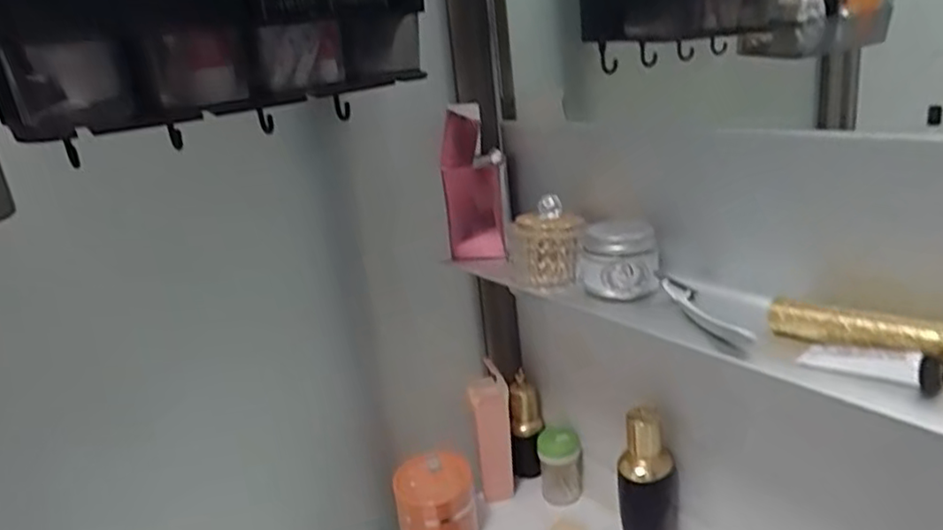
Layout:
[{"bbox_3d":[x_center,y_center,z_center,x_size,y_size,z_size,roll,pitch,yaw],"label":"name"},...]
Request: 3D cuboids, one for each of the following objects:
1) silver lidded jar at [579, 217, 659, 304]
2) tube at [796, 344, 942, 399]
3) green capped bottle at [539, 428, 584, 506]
[{"bbox_3d":[0.122,-0.007,0.546,0.061,0.059,0.053,-4,19,9],"label":"silver lidded jar"},{"bbox_3d":[0.234,0.056,0.386,0.071,0.017,0.024,8,24,38],"label":"tube"},{"bbox_3d":[0.104,0.233,0.759,0.048,0.090,0.039,-4,19,9],"label":"green capped bottle"}]

